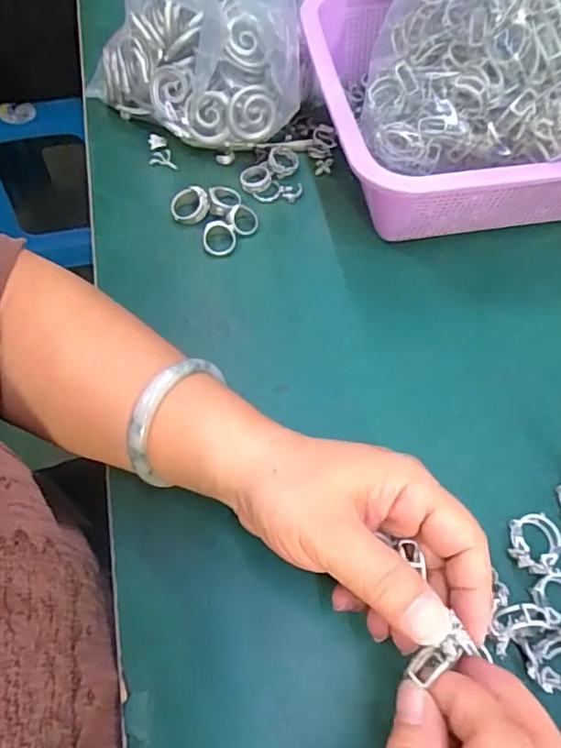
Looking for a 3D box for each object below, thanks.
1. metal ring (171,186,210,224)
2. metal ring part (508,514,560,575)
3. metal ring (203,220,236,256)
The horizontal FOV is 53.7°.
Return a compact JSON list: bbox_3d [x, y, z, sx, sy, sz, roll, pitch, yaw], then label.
[{"bbox_3d":[-0.067,-0.126,0.408,0.027,0.015,0.024,13,61,7],"label":"metal ring"},{"bbox_3d":[0.135,0.090,0.294,0.026,0.012,0.031,9,61,4],"label":"metal ring part"},{"bbox_3d":[-0.044,-0.098,0.400,0.024,0.005,0.027,-3,82,-4],"label":"metal ring"}]

